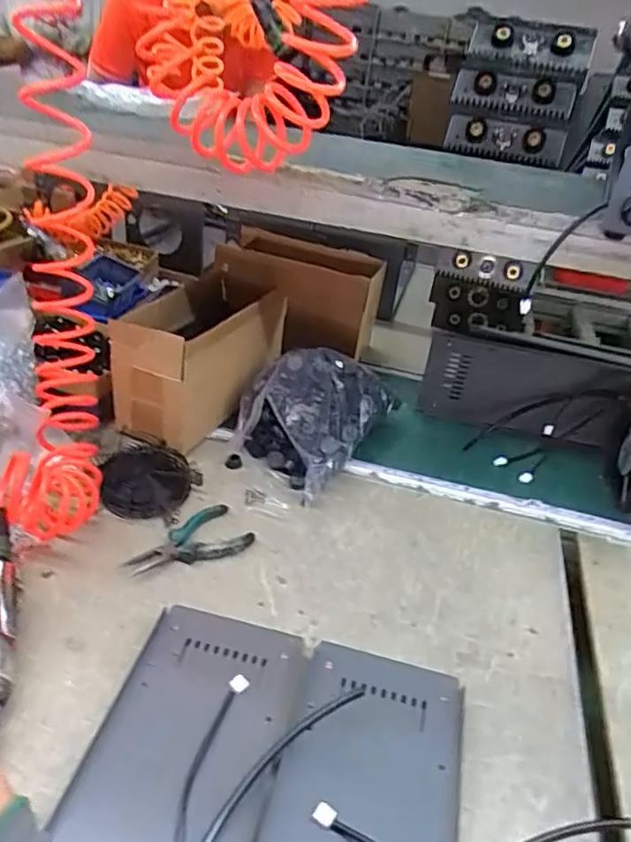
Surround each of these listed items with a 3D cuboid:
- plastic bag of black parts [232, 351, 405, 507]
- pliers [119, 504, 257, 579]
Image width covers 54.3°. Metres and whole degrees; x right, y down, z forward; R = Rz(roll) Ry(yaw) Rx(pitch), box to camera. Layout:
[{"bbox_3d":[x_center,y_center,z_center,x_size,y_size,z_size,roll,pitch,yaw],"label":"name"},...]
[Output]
[{"bbox_3d":[-0.011,-0.034,0.941,0.196,0.129,0.306,20,35,19],"label":"plastic bag of black parts"},{"bbox_3d":[-0.160,0.149,0.761,0.147,0.016,0.087,-16,40,-32],"label":"pliers"}]

